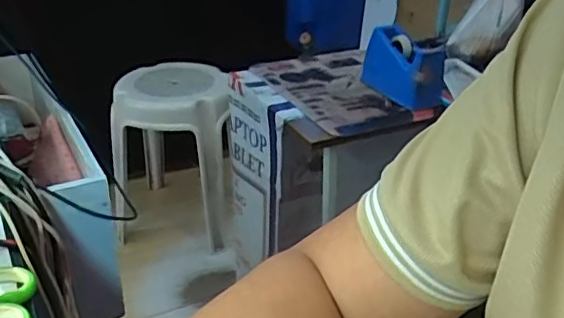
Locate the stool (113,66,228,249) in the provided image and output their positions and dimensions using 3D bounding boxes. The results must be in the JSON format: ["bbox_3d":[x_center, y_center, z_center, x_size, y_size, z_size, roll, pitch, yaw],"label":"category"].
[{"bbox_3d":[-0.318,-0.023,1.671,0.331,0.444,0.364,-2,28,-7],"label":"stool"}]

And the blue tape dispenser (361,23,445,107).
[{"bbox_3d":[0.184,-0.144,0.891,0.057,0.100,0.142,-11,31,-23],"label":"blue tape dispenser"}]

